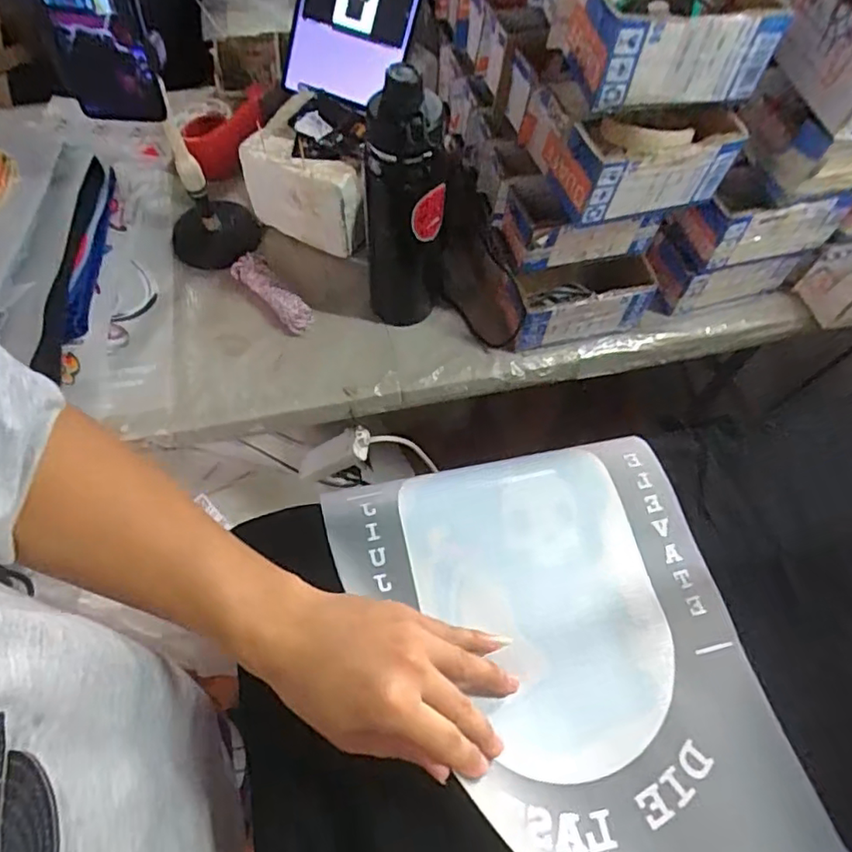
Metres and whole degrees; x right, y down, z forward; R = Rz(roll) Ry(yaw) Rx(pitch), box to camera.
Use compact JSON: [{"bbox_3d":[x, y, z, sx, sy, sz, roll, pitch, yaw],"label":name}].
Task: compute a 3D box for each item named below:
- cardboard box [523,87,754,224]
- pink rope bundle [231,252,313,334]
[{"bbox_3d":[0.193,-0.270,0.563,0.158,0.077,0.120,-17,63,-11],"label":"cardboard box"},{"bbox_3d":[-0.180,-0.160,0.705,0.037,0.032,0.132,-38,69,-20],"label":"pink rope bundle"}]

